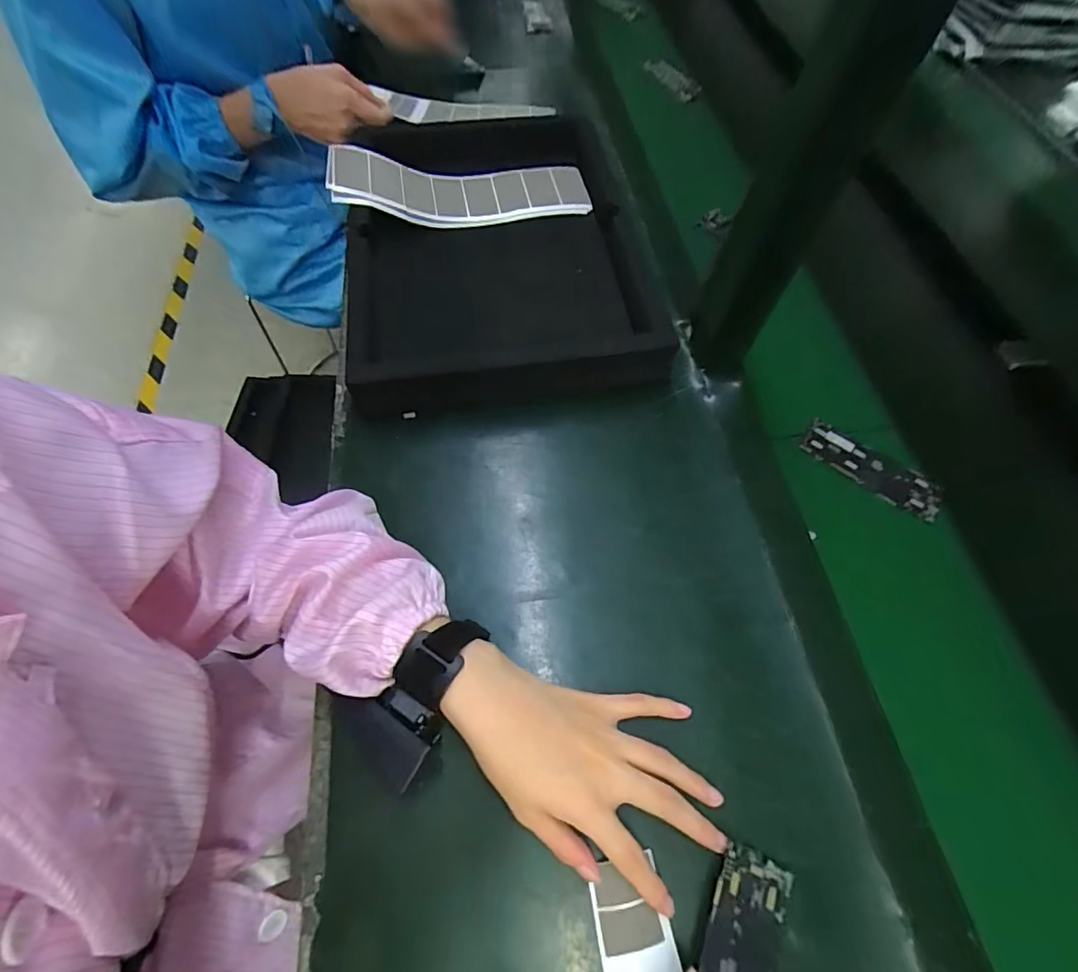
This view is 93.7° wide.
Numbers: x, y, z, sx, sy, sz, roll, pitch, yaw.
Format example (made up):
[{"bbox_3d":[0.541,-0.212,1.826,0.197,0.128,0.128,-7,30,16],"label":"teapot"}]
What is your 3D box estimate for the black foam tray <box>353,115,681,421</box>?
[{"bbox_3d":[-0.049,-0.265,0.560,0.301,0.078,0.412,-7,61,-4],"label":"black foam tray"}]

